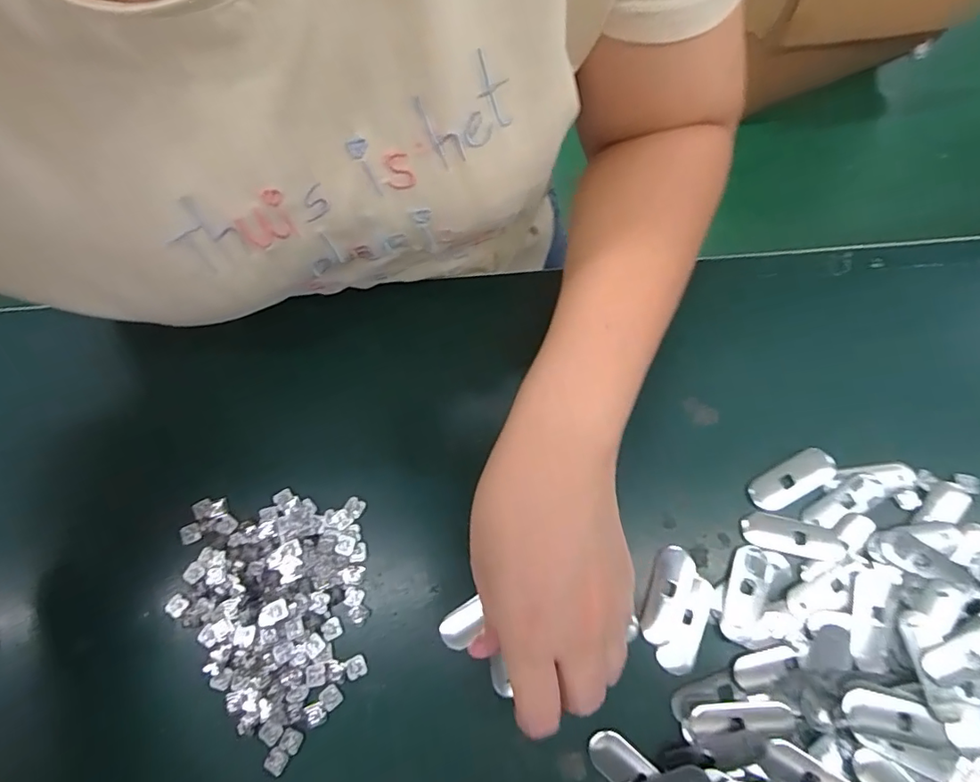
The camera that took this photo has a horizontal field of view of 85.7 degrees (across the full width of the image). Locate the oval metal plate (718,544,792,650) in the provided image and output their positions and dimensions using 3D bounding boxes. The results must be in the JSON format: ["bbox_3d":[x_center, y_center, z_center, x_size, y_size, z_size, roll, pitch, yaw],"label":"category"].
[{"bbox_3d":[0.140,0.108,0.279,0.028,0.004,0.050,24,75,8],"label":"oval metal plate"}]

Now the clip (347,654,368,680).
[{"bbox_3d":[-0.070,0.144,0.274,0.009,0.004,0.010,-21,74,-5],"label":"clip"}]

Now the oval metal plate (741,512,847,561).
[{"bbox_3d":[0.166,0.079,0.288,0.052,0.004,0.019,12,74,4],"label":"oval metal plate"}]

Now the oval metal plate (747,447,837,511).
[{"bbox_3d":[0.171,0.050,0.298,0.052,0.005,0.020,-28,75,-7],"label":"oval metal plate"}]

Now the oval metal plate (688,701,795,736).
[{"bbox_3d":[0.125,0.162,0.264,0.050,0.006,0.014,-5,73,0],"label":"oval metal plate"}]

